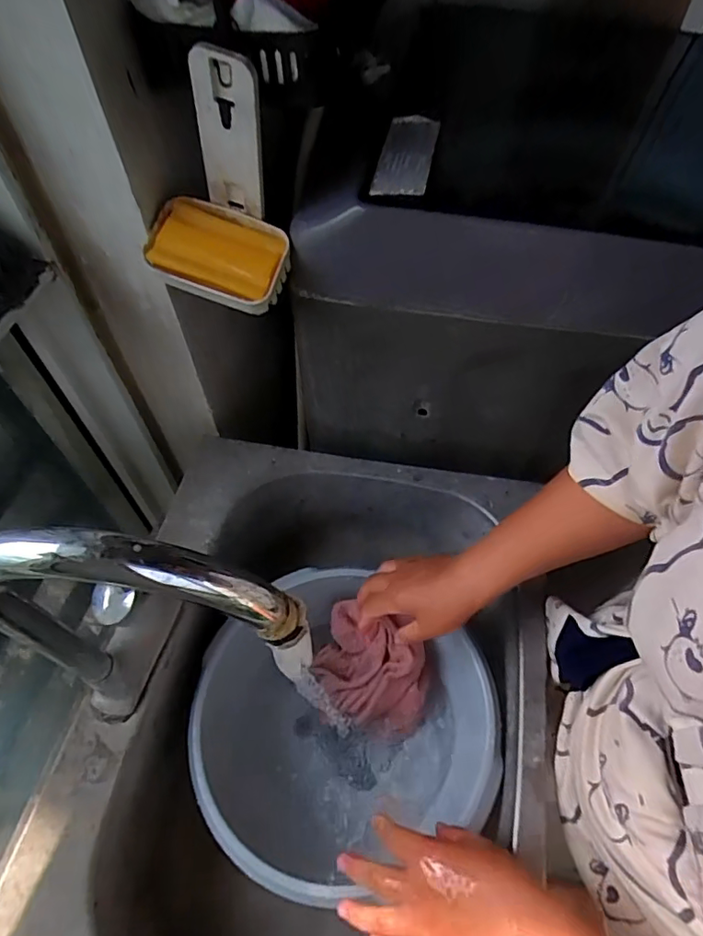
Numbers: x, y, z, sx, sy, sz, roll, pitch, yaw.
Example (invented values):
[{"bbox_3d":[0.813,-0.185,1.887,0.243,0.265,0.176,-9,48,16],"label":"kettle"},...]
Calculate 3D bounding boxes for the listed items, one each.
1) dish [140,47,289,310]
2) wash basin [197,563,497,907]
[{"bbox_3d":[-0.117,-0.232,0.446,0.118,0.176,0.081,8,55,2],"label":"dish"},{"bbox_3d":[-0.008,0.266,0.548,0.273,0.113,0.270,2,55,-3],"label":"wash basin"}]

